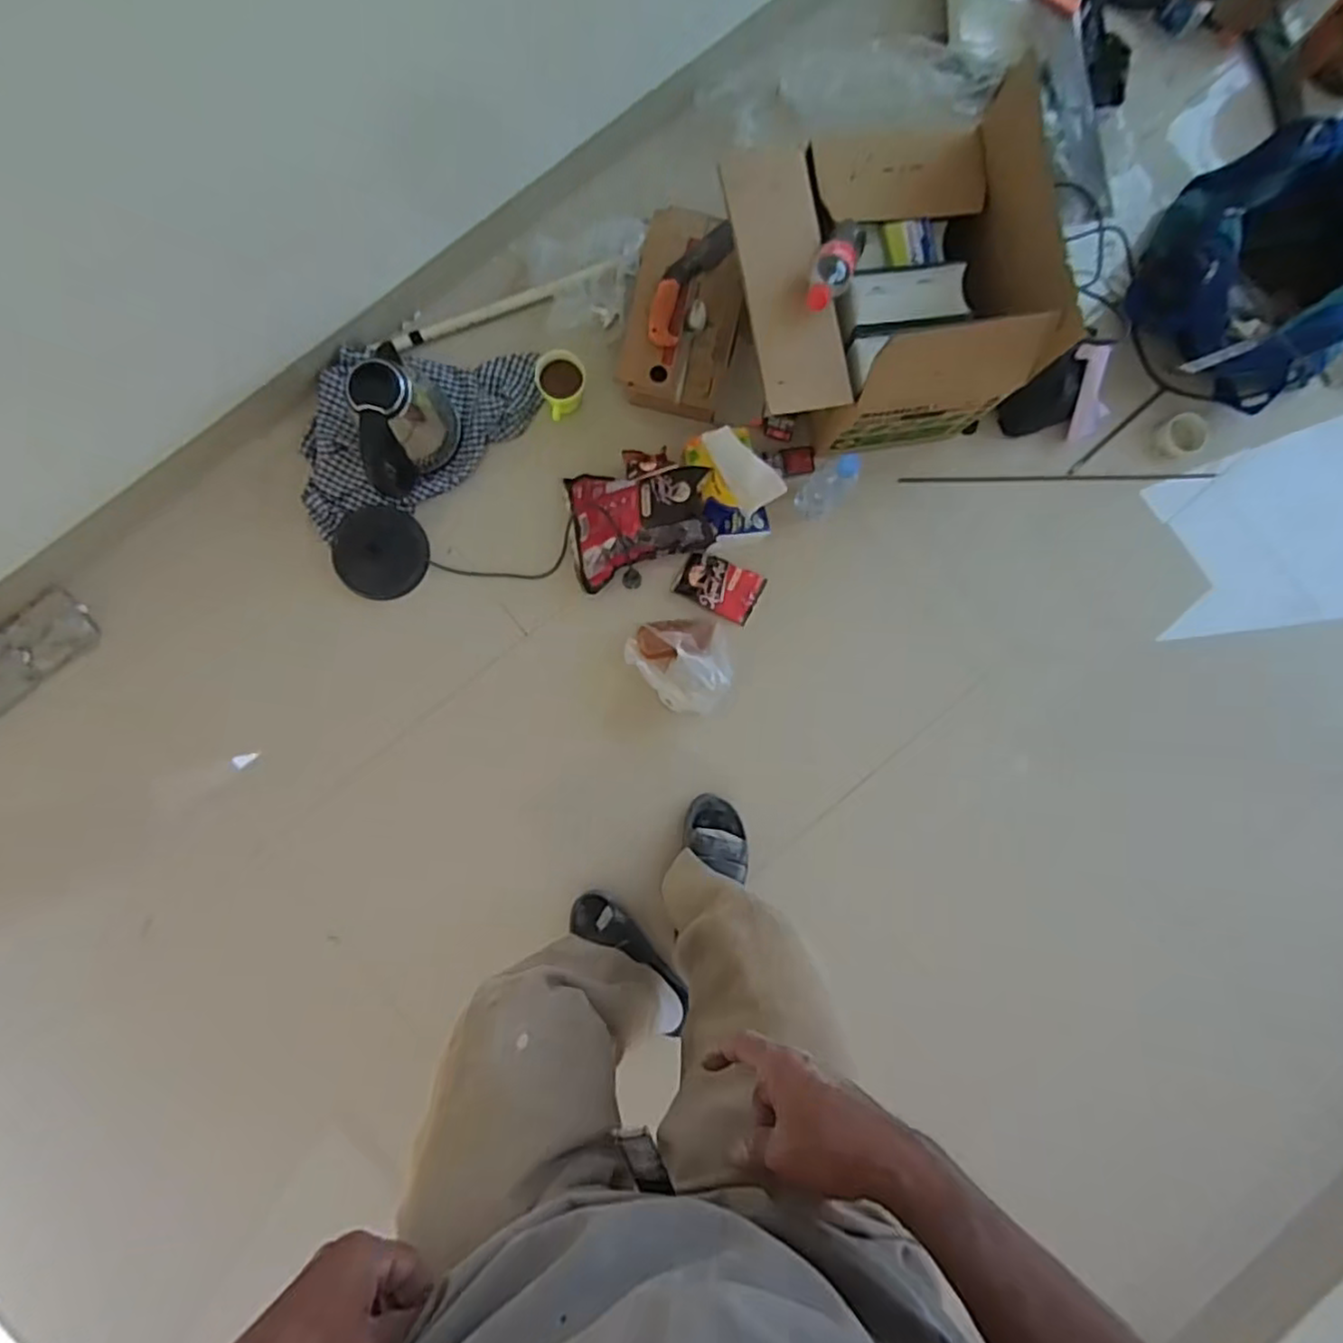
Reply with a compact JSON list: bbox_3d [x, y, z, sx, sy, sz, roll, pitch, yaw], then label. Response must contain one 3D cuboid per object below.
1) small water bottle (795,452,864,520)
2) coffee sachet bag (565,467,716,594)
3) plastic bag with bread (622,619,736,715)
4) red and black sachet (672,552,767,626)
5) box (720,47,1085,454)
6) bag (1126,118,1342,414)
[{"bbox_3d":[0.251,-0.298,1.134,0.053,0.232,0.056,0,89,-4],"label":"small water bottle"},{"bbox_3d":[-0.052,-0.259,1.173,0.246,0.118,0.199,-14,90,-4],"label":"coffee sachet bag"},{"bbox_3d":[0.012,-0.011,1.177,0.170,0.121,0.155,2,89,-4],"label":"plastic bag with bread"},{"bbox_3d":[0.087,-0.154,1.239,0.144,0.013,0.093,28,88,-3],"label":"red and black sachet"},{"bbox_3d":[0.316,-0.599,1.082,0.425,0.276,0.415,-11,90,-4],"label":"box"},{"bbox_3d":[1.044,-0.695,1.243,0.439,0.278,0.413,-14,90,-4],"label":"bag"}]

